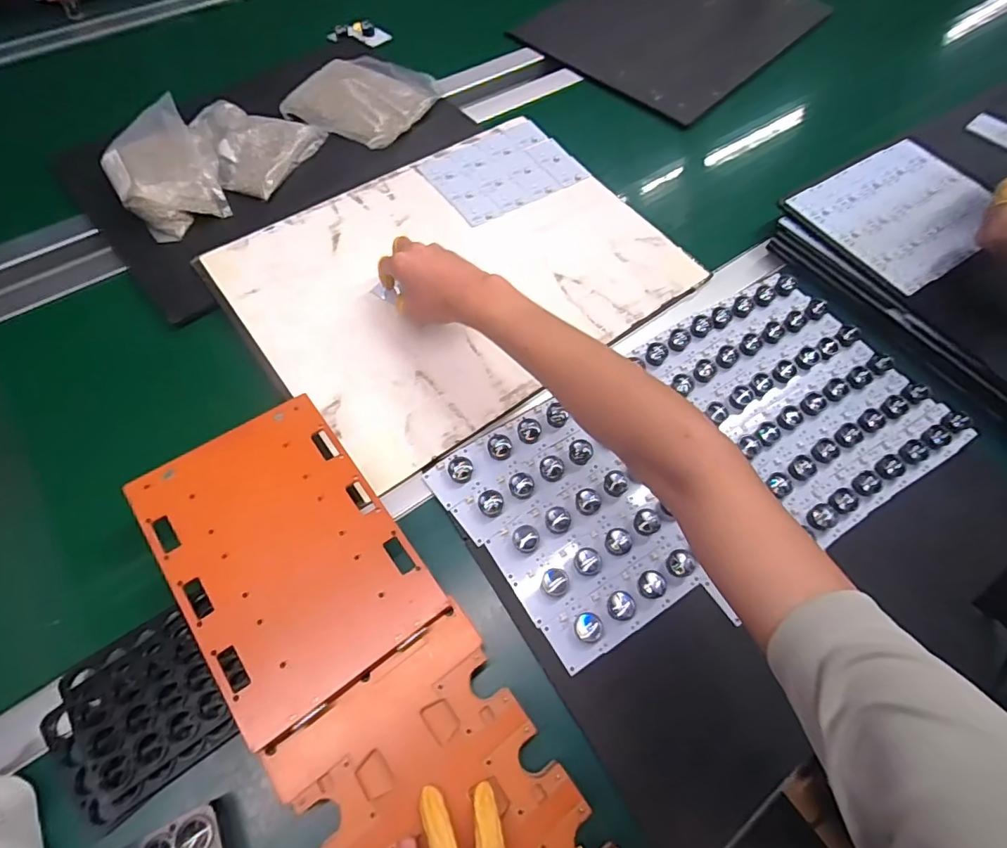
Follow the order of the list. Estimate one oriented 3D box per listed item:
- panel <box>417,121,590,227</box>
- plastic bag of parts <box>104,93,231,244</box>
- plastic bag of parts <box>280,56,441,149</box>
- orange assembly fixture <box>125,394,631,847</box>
[{"bbox_3d":[0.000,-0.339,0.691,0.183,0.010,0.139,-31,68,-16],"label":"panel"},{"bbox_3d":[-0.416,-0.311,0.632,0.118,0.054,0.166,-27,66,-15],"label":"plastic bag of parts"},{"bbox_3d":[-0.202,-0.466,0.734,0.174,0.033,0.163,23,64,10],"label":"plastic bag of parts"},{"bbox_3d":[-0.103,0.183,0.376,0.172,0.023,0.453,-38,75,-19],"label":"orange assembly fixture"}]

